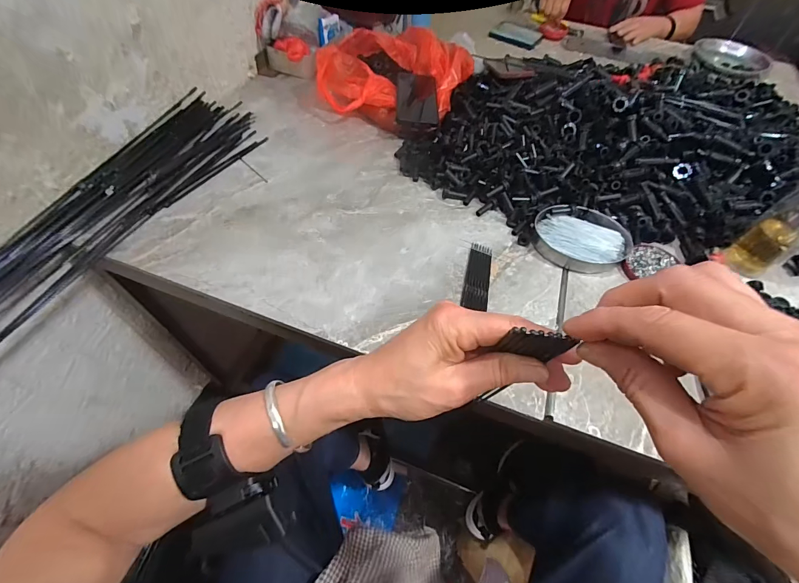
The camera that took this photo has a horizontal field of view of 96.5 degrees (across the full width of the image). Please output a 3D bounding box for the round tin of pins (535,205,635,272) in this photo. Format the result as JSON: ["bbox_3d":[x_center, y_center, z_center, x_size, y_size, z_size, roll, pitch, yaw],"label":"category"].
[{"bbox_3d":[0.270,-0.078,0.525,0.134,0.025,0.107,15,57,7],"label":"round tin of pins"}]

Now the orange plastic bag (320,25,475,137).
[{"bbox_3d":[-0.002,-0.423,0.698,0.270,0.093,0.254,11,57,4],"label":"orange plastic bag"}]

